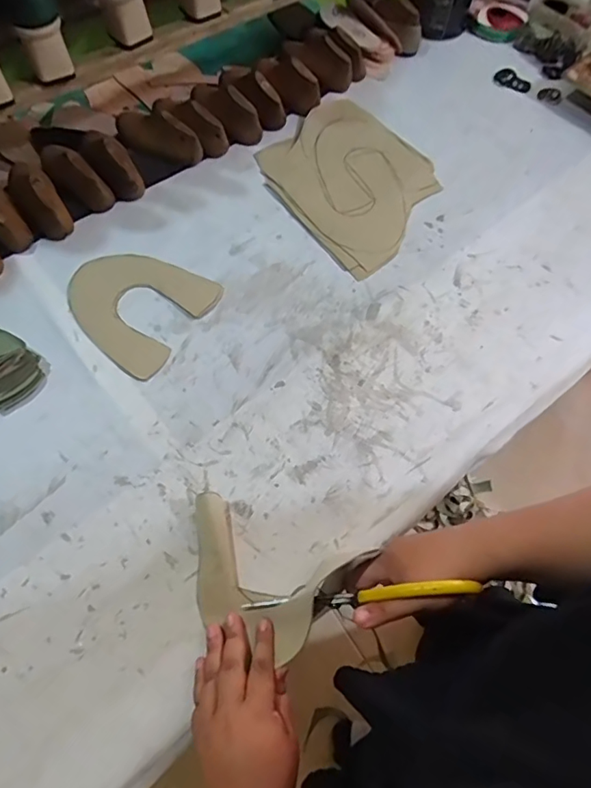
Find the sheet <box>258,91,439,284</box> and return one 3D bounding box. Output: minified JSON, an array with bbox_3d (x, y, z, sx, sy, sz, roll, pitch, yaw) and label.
[{"bbox_3d":[0.082,-0.310,0.731,0.220,0.014,0.273,-35,71,-17],"label":"sheet"}]

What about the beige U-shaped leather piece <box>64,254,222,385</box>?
[{"bbox_3d":[-0.200,-0.113,0.633,0.165,0.004,0.151,31,67,12],"label":"beige U-shaped leather piece"}]

